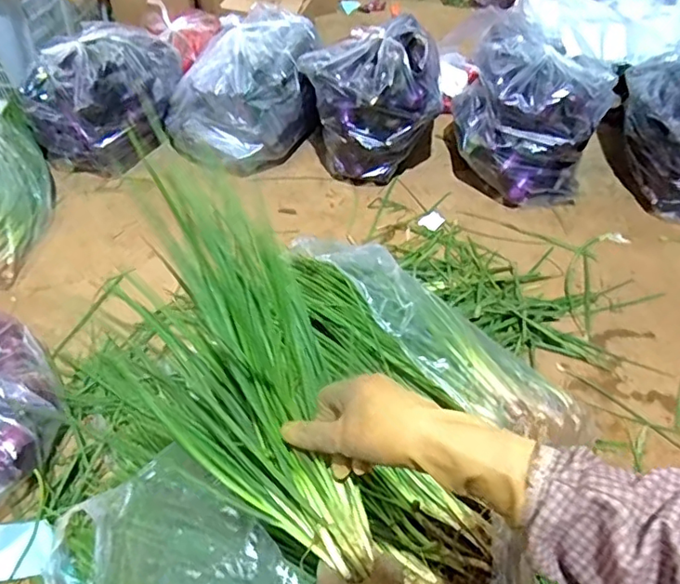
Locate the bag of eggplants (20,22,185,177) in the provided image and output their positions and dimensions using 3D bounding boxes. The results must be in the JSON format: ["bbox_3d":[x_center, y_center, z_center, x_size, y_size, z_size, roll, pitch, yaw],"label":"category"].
[{"bbox_3d":[-0.594,-0.512,1.425,0.313,0.225,0.363,7,48,6],"label":"bag of eggplants"}]

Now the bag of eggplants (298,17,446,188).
[{"bbox_3d":[0.072,-0.461,1.369,0.327,0.282,0.279,3,48,2],"label":"bag of eggplants"}]

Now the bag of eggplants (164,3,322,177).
[{"bbox_3d":[-0.212,-0.529,1.449,0.305,0.236,0.433,26,53,21],"label":"bag of eggplants"}]

